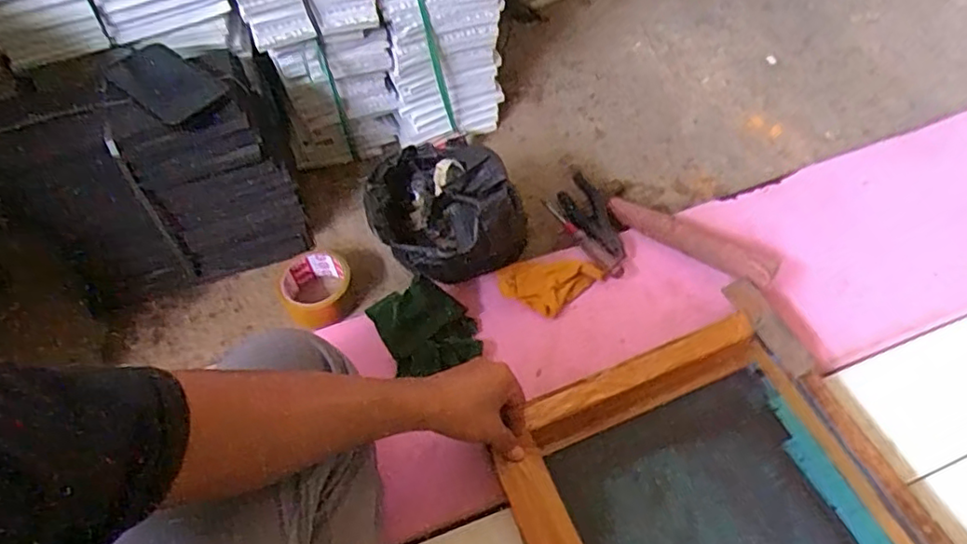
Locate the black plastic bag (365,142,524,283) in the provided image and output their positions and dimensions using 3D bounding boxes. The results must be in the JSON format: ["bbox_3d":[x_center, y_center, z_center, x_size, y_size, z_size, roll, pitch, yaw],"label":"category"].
[{"bbox_3d":[-0.047,-0.063,0.806,0.180,0.159,0.164,-17,55,-9],"label":"black plastic bag"}]

